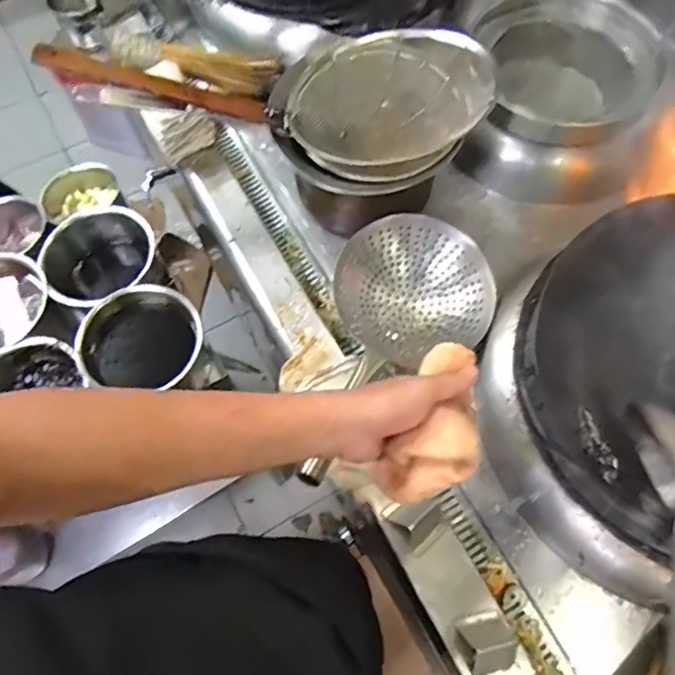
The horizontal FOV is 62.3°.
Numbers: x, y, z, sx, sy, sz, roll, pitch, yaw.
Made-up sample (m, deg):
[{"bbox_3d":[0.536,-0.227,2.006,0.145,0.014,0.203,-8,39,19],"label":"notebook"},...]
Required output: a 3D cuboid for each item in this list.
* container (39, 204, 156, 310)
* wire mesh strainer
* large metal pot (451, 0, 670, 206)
[{"bbox_3d":[-0.340,-0.092,0.836,0.153,0.143,0.157,0,66,0],"label":"container"},{"bbox_3d":[-0.083,-0.372,0.808,0.591,0.125,0.212,1,66,0],"label":"wire mesh strainer"},{"bbox_3d":[0.372,-0.395,0.953,0.312,0.204,0.269,8,66,3],"label":"large metal pot"}]

